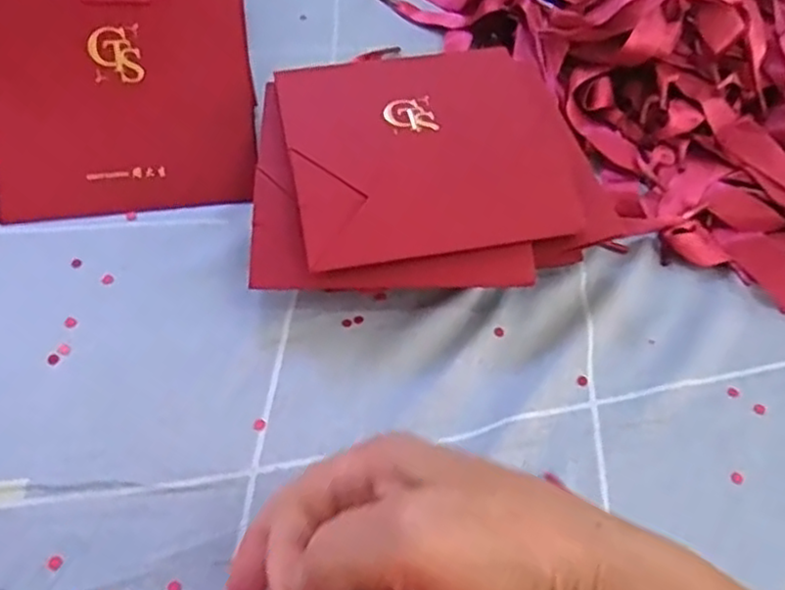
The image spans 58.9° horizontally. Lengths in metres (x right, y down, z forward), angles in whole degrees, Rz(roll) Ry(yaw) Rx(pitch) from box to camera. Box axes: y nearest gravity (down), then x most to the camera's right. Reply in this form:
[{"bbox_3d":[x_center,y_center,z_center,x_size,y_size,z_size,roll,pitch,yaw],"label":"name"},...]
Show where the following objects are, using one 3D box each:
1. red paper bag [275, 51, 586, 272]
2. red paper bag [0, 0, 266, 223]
[{"bbox_3d":[0.021,-0.081,0.374,0.149,0.012,0.137,-8,56,-10],"label":"red paper bag"},{"bbox_3d":[-0.150,-0.119,0.386,0.147,0.013,0.146,-9,91,-10],"label":"red paper bag"}]

